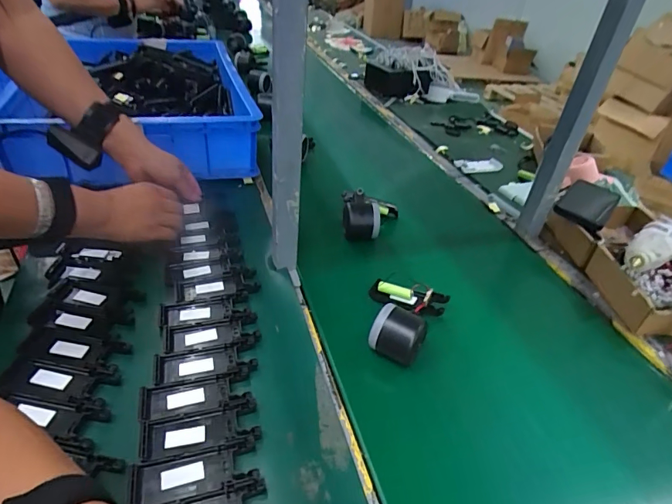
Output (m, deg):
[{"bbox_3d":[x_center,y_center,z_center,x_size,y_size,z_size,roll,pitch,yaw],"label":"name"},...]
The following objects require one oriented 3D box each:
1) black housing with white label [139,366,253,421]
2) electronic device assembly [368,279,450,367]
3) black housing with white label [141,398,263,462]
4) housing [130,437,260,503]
[{"bbox_3d":[-0.139,0.143,0.431,0.104,0.009,0.039,-5,38,-16],"label":"black housing with white label"},{"bbox_3d":[0.085,0.082,0.547,0.097,0.058,0.123,14,24,10],"label":"electronic device assembly"},{"bbox_3d":[-0.125,0.165,0.403,0.103,0.009,0.040,-5,38,-15],"label":"black housing with white label"},{"bbox_3d":[-0.120,0.189,0.371,0.101,0.012,0.038,-5,38,-15],"label":"housing"}]

